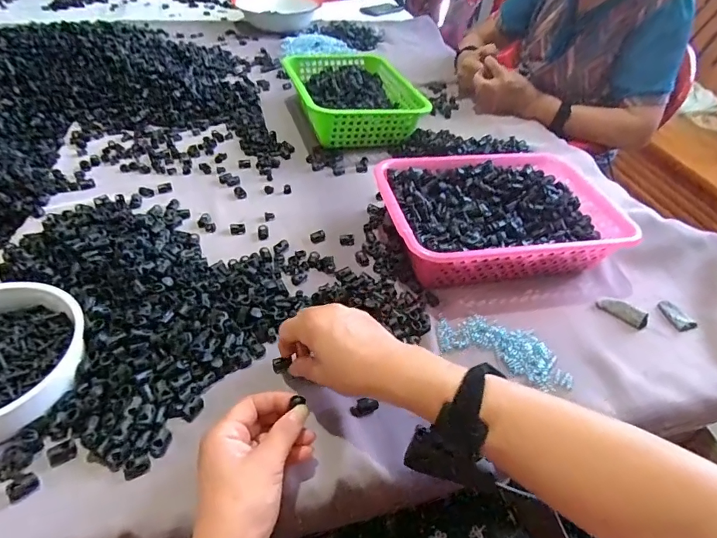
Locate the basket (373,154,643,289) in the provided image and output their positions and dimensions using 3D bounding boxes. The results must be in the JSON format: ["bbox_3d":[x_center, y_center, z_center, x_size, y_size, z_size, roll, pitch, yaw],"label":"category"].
[{"bbox_3d":[0.185,-0.078,0.612,0.312,0.069,0.227,-4,44,-12],"label":"basket"}]

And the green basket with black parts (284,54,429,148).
[{"bbox_3d":[-0.017,-0.343,0.863,0.223,0.084,0.305,-7,45,-15],"label":"green basket with black parts"}]

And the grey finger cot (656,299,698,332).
[{"bbox_3d":[0.406,0.059,0.565,0.025,0.008,0.045,-10,45,-18],"label":"grey finger cot"}]

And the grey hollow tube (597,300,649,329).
[{"bbox_3d":[0.330,0.052,0.549,0.059,0.019,0.022,29,47,22],"label":"grey hollow tube"}]

